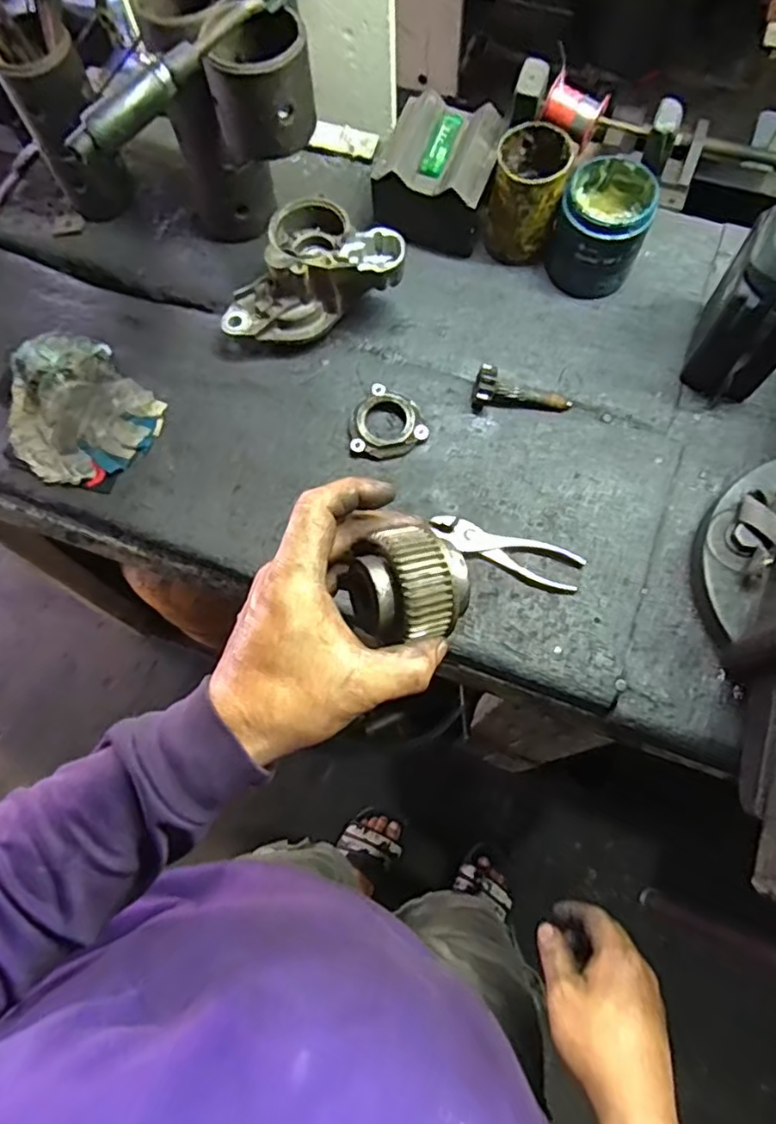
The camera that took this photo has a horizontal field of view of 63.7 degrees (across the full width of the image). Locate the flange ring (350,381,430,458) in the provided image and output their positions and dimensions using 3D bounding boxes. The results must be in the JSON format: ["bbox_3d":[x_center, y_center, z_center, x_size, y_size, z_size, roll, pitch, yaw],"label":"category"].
[{"bbox_3d":[-0.002,-0.148,0.649,0.078,0.019,0.079,-1,71,2],"label":"flange ring"}]

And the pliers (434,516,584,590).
[{"bbox_3d":[0.112,-0.013,0.598,0.145,0.011,0.038,20,73,9],"label":"pliers"}]

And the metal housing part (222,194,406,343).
[{"bbox_3d":[-0.083,-0.303,0.660,0.193,0.095,0.113,-10,71,-2],"label":"metal housing part"}]

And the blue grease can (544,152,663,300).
[{"bbox_3d":[0.222,-0.347,0.657,0.090,0.099,0.091,23,73,10],"label":"blue grease can"}]

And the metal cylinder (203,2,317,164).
[{"bbox_3d":[-0.109,-0.430,0.552,0.089,0.072,0.090,-2,71,1],"label":"metal cylinder"}]

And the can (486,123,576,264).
[{"bbox_3d":[0.147,-0.389,0.671,0.075,0.114,0.081,4,71,3],"label":"can"}]

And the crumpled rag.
[{"bbox_3d":[-0.334,-0.161,0.661,0.159,0.047,0.147,43,78,15],"label":"crumpled rag"}]

